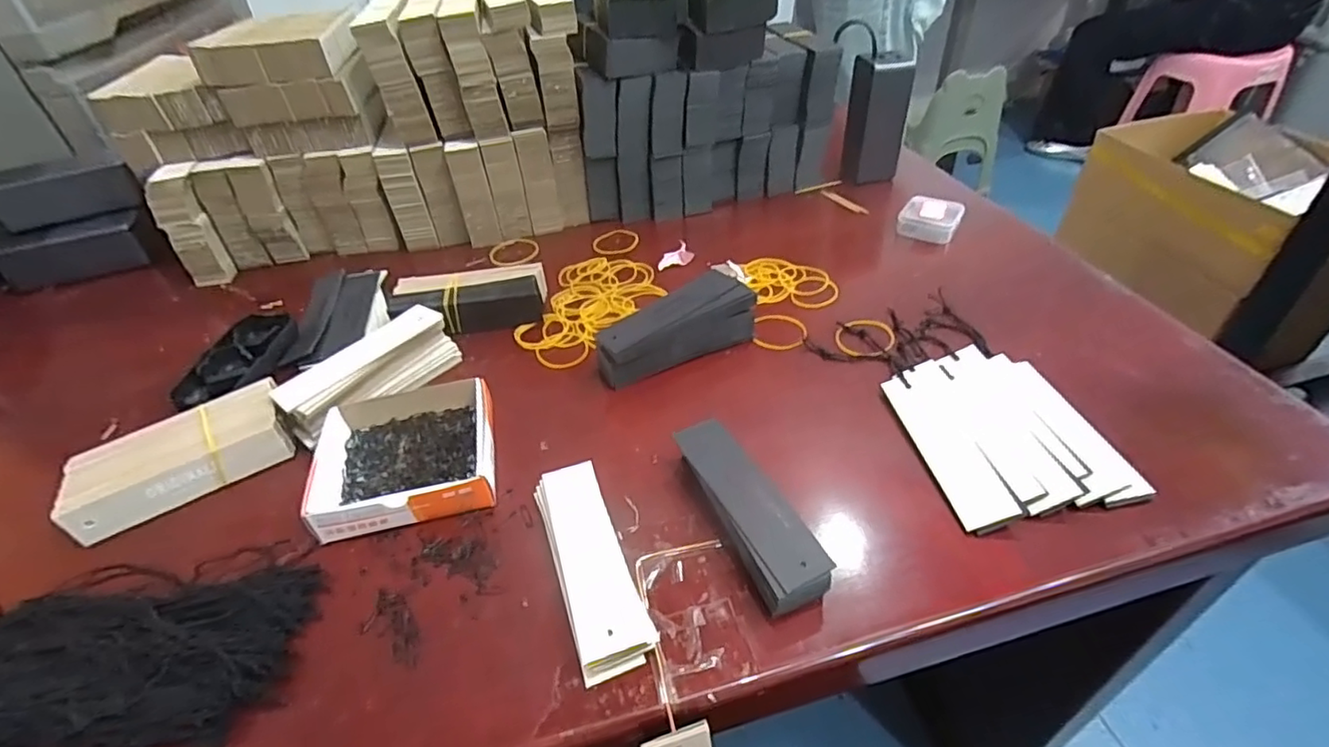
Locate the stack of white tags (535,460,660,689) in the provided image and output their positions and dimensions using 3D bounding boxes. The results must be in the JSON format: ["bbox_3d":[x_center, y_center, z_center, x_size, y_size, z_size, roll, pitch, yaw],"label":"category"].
[{"bbox_3d":[-0.043,0.108,0.355,0.040,0.021,0.126,-16,43,-13],"label":"stack of white tags"}]

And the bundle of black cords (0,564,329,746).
[{"bbox_3d":[-0.348,0.167,0.317,0.298,0.031,0.101,-11,42,-7],"label":"bundle of black cords"}]

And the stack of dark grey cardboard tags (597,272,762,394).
[{"bbox_3d":[0.007,-0.038,0.496,0.134,0.045,0.055,-20,44,-17],"label":"stack of dark grey cardboard tags"}]

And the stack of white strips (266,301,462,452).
[{"bbox_3d":[-0.227,0.000,0.476,0.043,0.041,0.130,25,50,29],"label":"stack of white strips"}]

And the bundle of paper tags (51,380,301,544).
[{"bbox_3d":[-0.335,0.059,0.430,0.130,0.036,0.057,-26,46,-22],"label":"bundle of paper tags"}]

